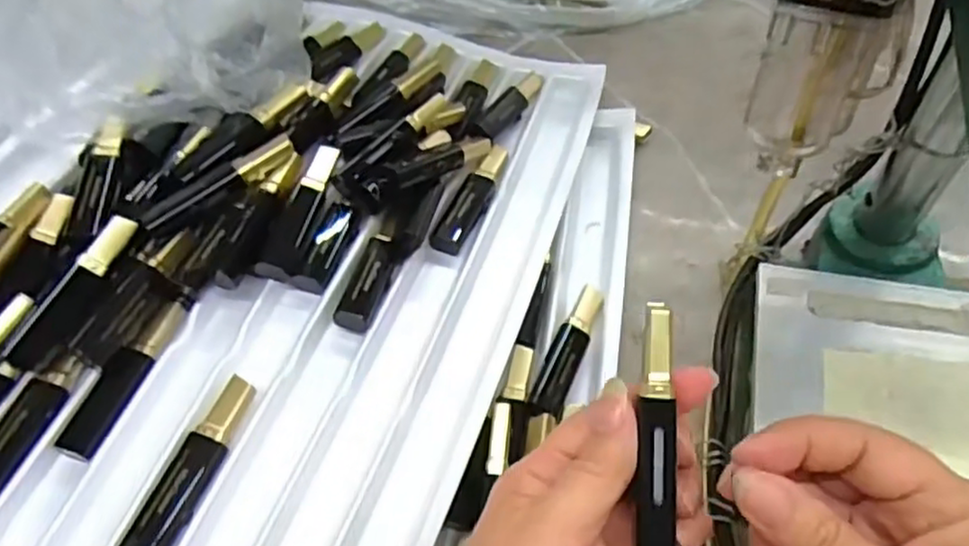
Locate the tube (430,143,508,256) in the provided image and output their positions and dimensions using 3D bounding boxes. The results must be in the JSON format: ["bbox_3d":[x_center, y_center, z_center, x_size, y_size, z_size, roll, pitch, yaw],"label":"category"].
[{"bbox_3d":[-0.006,-0.044,0.413,0.018,0.016,0.086,16,59,15],"label":"tube"}]

